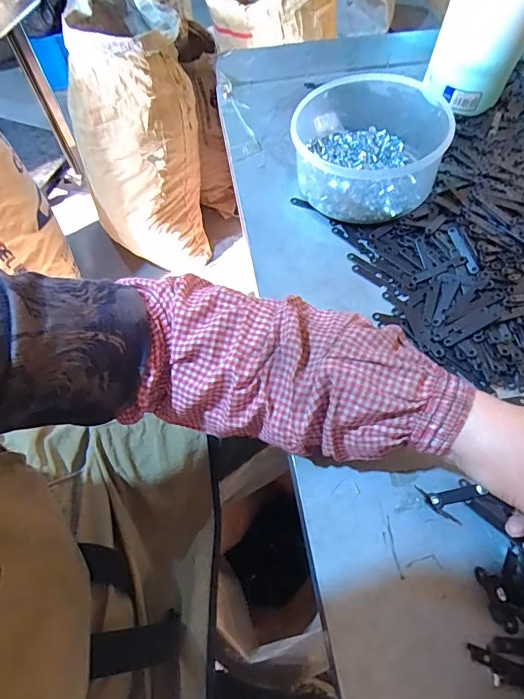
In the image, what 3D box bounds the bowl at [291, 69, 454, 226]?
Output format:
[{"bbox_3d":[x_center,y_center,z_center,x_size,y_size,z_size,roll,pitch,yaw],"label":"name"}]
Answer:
[{"bbox_3d":[0.106,-0.204,0.450,0.141,0.072,0.147,-1,64,3],"label":"bowl"}]

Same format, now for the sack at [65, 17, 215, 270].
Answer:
[{"bbox_3d":[-0.319,-0.500,1.218,0.241,0.659,0.267,19,66,10],"label":"sack"}]

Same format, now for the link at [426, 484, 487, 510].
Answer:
[{"bbox_3d":[0.144,0.109,0.331,0.041,0.006,0.011,-16,64,-4],"label":"link"}]

